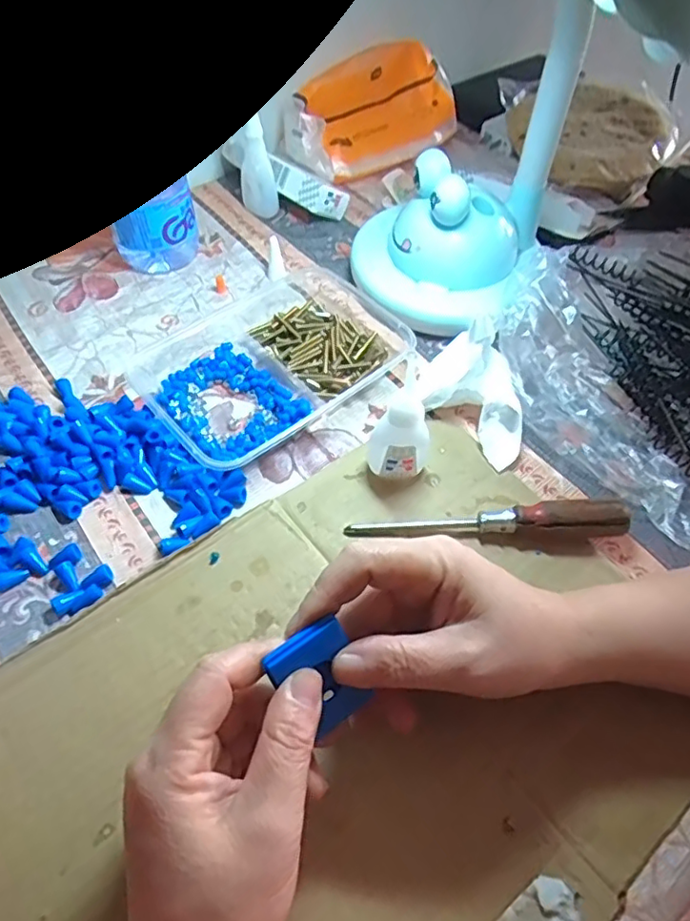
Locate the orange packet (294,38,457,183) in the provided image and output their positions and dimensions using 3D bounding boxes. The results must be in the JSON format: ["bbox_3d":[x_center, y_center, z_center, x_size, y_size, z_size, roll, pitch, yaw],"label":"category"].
[{"bbox_3d":[0.031,-0.320,0.559,0.165,0.080,0.063,-29,60,-20],"label":"orange packet"}]

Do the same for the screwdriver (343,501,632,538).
[{"bbox_3d":[0.081,0.034,0.342,0.155,0.022,0.016,1,54,-1],"label":"screwdriver"}]

